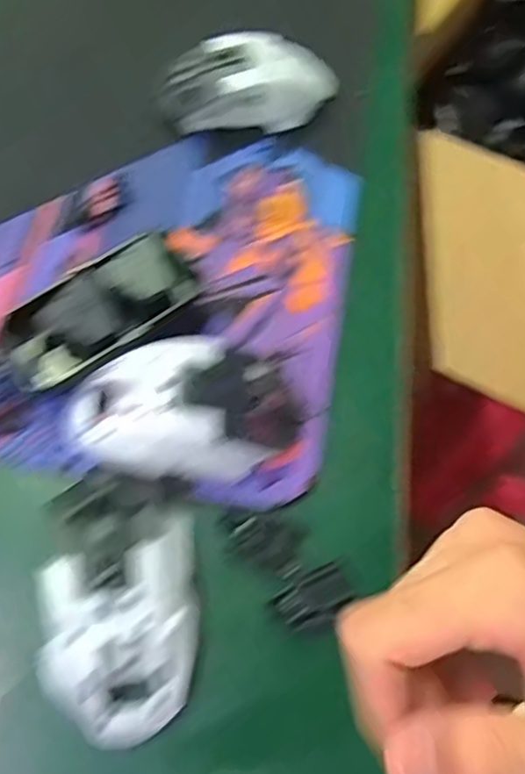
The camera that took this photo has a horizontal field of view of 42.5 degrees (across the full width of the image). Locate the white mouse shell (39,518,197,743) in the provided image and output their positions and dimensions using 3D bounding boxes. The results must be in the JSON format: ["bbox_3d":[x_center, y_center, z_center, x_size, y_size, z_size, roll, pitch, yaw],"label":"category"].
[{"bbox_3d":[-0.063,0.105,0.298,0.065,0.033,0.092,-3,64,-3],"label":"white mouse shell"}]

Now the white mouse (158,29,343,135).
[{"bbox_3d":[-0.008,-0.205,0.451,0.116,0.038,0.053,-12,65,-6],"label":"white mouse"}]

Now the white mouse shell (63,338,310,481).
[{"bbox_3d":[-0.041,0.011,0.345,0.118,0.032,0.066,2,64,0],"label":"white mouse shell"}]

